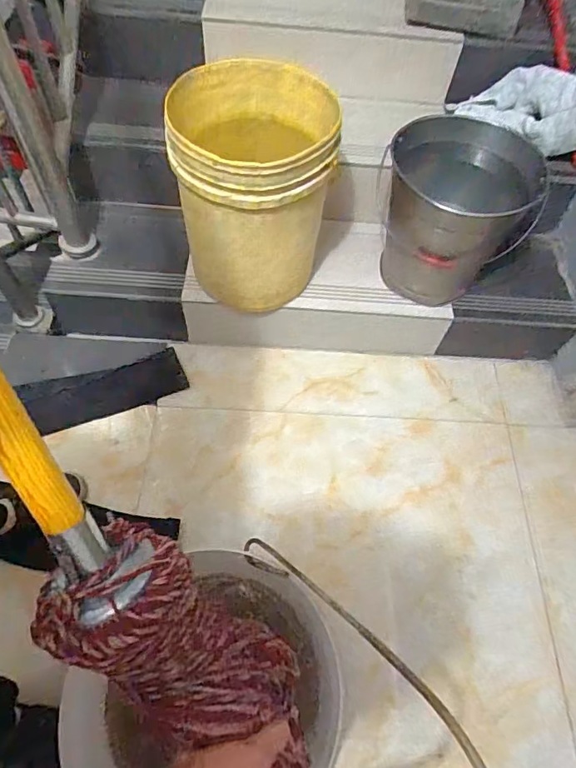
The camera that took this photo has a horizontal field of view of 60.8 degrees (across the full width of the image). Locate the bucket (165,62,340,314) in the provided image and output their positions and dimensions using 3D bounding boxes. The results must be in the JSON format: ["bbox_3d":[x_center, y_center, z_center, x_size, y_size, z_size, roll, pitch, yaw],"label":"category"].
[{"bbox_3d":[-0.064,-0.368,0.939,0.271,0.325,0.284,1,60,-2],"label":"bucket"}]

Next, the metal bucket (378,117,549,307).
[{"bbox_3d":[0.334,-0.356,1.046,0.264,0.254,0.270,5,60,0],"label":"metal bucket"}]

